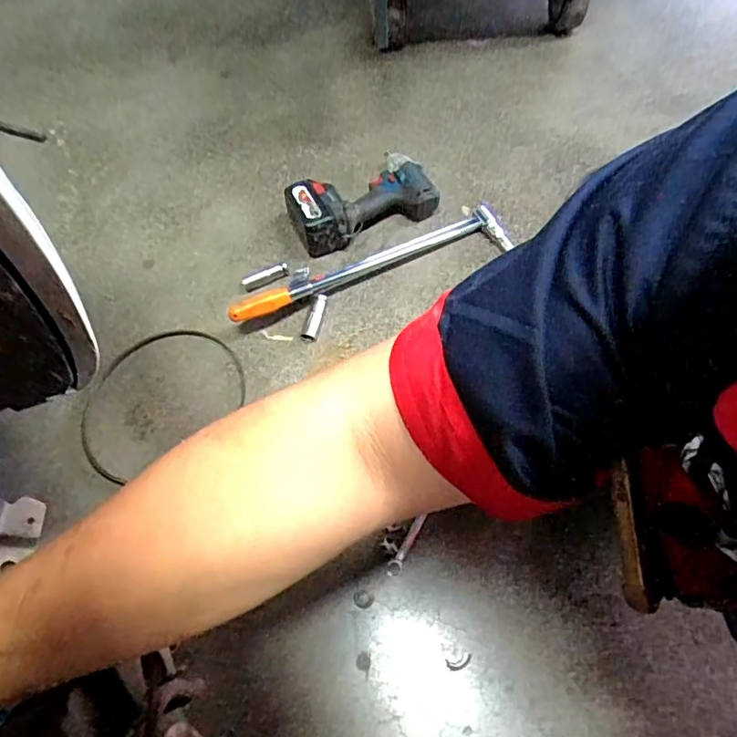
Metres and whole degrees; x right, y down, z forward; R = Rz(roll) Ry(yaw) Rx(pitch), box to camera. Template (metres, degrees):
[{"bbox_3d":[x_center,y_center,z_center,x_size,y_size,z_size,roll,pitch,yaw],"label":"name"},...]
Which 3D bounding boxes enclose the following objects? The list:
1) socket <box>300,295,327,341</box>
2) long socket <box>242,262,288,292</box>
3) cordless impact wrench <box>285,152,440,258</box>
[{"bbox_3d":[-0.087,-0.082,0.882,0.022,0.022,0.079,13,66,10],"label":"socket"},{"bbox_3d":[-0.176,-0.157,0.925,0.081,0.028,0.023,-30,66,-10],"label":"long socket"},{"bbox_3d":[-0.015,-0.297,0.951,0.253,0.079,0.124,-24,65,-8],"label":"cordless impact wrench"}]

